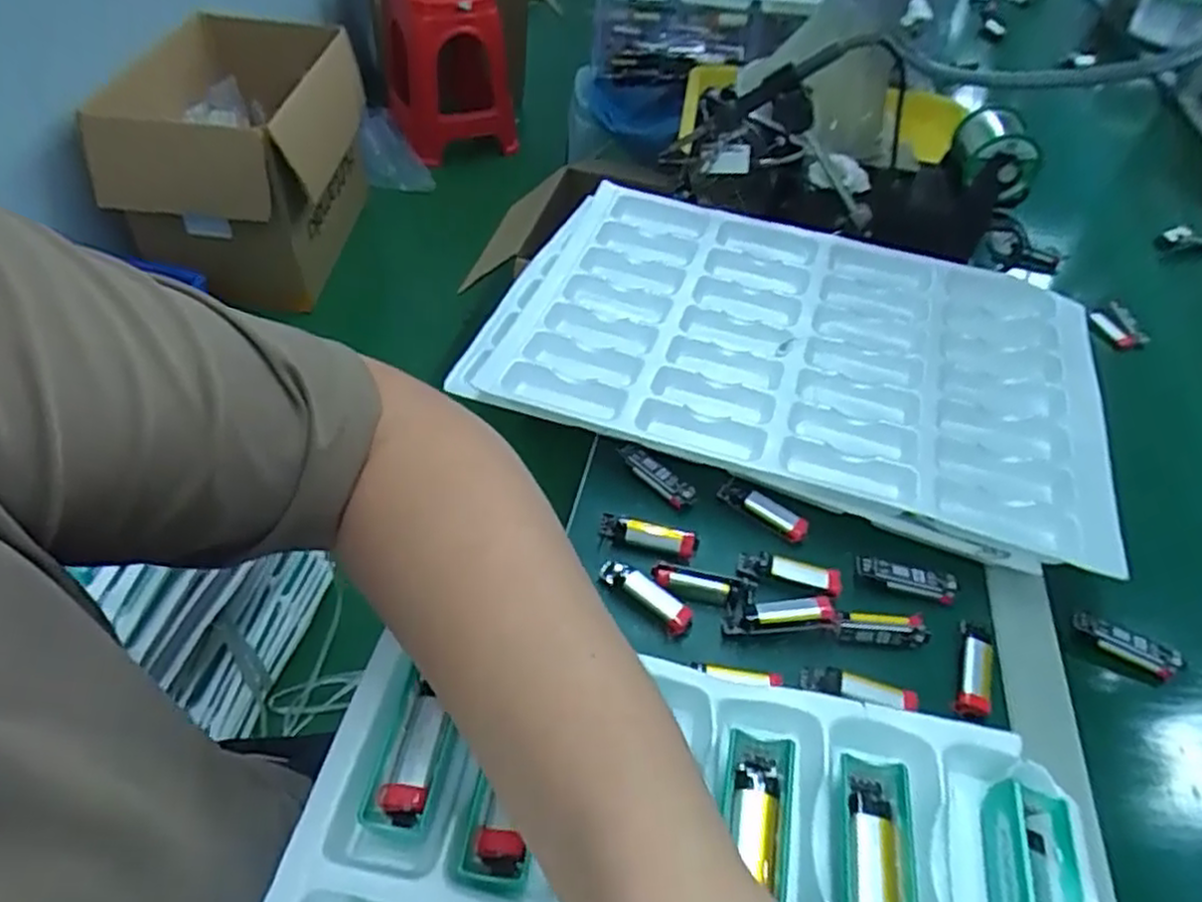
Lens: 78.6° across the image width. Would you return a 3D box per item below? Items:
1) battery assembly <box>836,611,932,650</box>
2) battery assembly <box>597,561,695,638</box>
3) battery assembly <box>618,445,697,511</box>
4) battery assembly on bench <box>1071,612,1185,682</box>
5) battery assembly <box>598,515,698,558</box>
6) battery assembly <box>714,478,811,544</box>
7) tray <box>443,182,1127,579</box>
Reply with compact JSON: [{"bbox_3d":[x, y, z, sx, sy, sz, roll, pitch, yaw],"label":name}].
[{"bbox_3d":[0.181,0.114,0.473,0.061,0.016,0.018,5,48,-1],"label":"battery assembly"},{"bbox_3d":[0.029,0.092,0.480,0.070,0.015,0.019,34,53,23],"label":"battery assembly"},{"bbox_3d":[0.041,0.018,0.545,0.066,0.022,0.015,36,54,25],"label":"battery assembly"},{"bbox_3d":[0.348,0.130,0.487,0.067,0.013,0.018,24,50,16],"label":"battery assembly on bench"},{"bbox_3d":[0.033,0.059,0.509,0.065,0.013,0.018,13,48,6],"label":"battery assembly"},{"bbox_3d":[0.118,0.043,0.534,0.068,0.015,0.018,30,52,20],"label":"battery assembly"},{"bbox_3d":[0.155,-0.094,0.623,0.492,0.041,0.323,16,48,10],"label":"tray"}]

